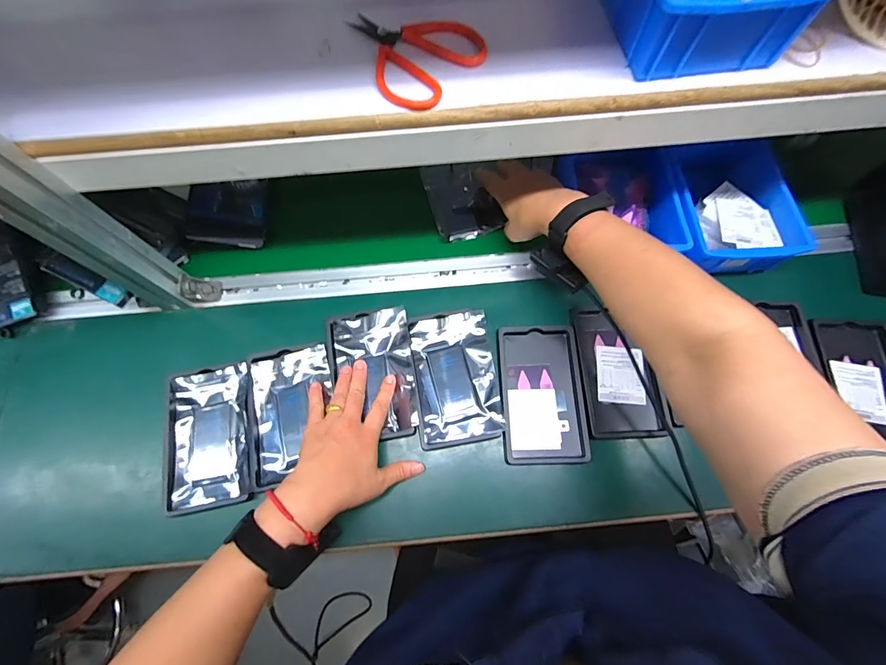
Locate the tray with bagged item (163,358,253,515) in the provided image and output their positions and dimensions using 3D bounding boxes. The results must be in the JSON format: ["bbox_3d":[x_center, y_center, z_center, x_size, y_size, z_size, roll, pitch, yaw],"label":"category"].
[{"bbox_3d":[-0.268,0.119,0.445,0.095,0.014,0.155,-11,69,-3],"label":"tray with bagged item"}]

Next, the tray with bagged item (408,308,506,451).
[{"bbox_3d":[0.014,0.052,0.466,0.096,0.022,0.155,-8,69,-2],"label":"tray with bagged item"}]

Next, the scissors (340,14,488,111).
[{"bbox_3d":[-0.033,-0.244,0.337,0.116,0.011,0.098,37,74,14],"label":"scissors"}]

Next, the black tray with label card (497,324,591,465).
[{"bbox_3d":[0.116,0.072,0.463,0.093,0.022,0.159,0,69,1],"label":"black tray with label card"}]

